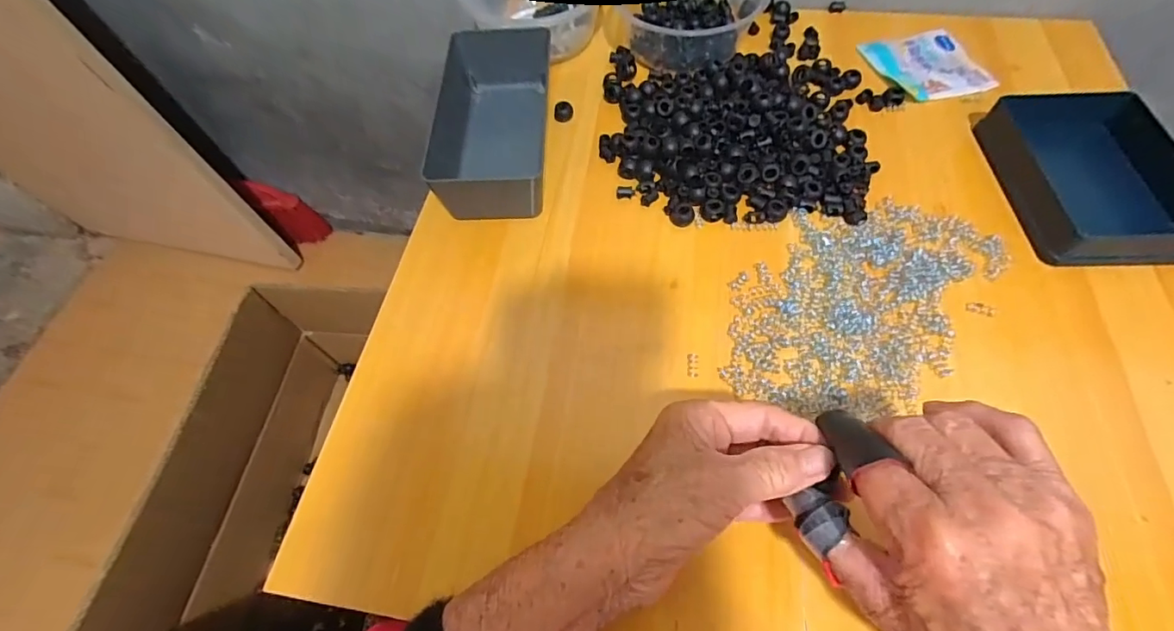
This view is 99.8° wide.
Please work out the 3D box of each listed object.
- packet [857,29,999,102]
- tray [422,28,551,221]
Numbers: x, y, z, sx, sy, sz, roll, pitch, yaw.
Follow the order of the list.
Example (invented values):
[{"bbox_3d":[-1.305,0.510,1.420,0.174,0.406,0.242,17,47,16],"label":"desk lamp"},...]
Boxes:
[{"bbox_3d":[0.318,-0.235,0.464,0.092,0.009,0.092,-12,61,-4],"label":"packet"},{"bbox_3d":[-0.080,-0.163,0.422,0.079,0.050,0.188,-1,61,2],"label":"tray"}]

